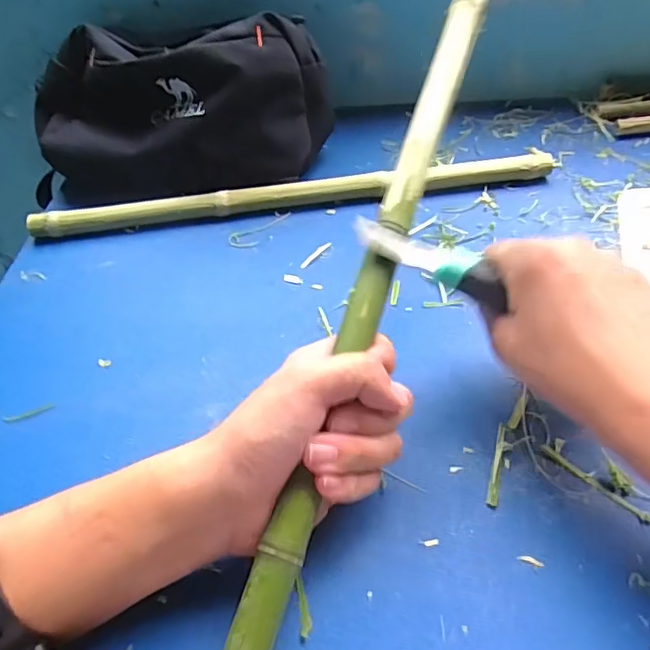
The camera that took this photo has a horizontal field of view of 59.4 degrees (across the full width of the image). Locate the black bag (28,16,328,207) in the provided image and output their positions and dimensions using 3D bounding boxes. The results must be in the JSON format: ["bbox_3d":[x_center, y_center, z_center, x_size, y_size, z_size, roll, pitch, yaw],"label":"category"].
[{"bbox_3d":[-0.147,-0.196,0.534,0.297,0.125,0.123,1,47,7],"label":"black bag"}]

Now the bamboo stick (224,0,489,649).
[{"bbox_3d":[0.031,-0.032,0.326,0.021,0.015,0.505,13,67,17],"label":"bamboo stick"}]

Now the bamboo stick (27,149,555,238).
[{"bbox_3d":[-0.027,-0.118,0.519,0.462,0.024,0.024,-8,47,-2],"label":"bamboo stick"}]

